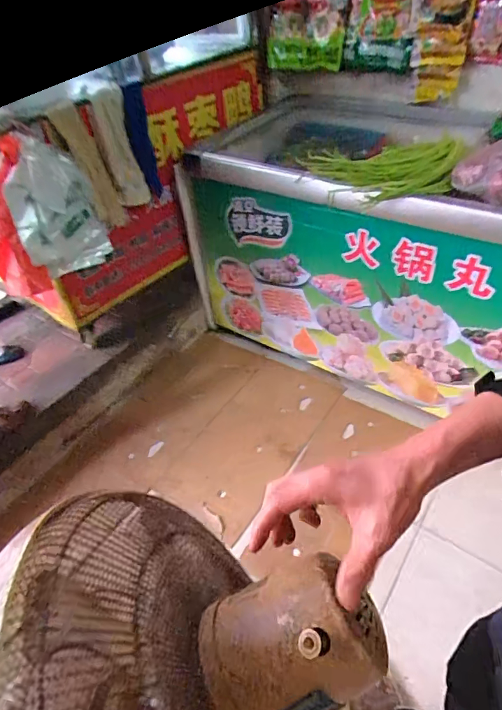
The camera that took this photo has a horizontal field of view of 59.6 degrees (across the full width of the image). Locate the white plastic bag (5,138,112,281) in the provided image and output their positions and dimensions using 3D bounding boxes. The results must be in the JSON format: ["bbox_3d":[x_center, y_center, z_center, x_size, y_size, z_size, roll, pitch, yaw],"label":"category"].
[{"bbox_3d":[-0.580,-0.417,1.324,0.060,0.417,0.285,18,52,26],"label":"white plastic bag"}]

